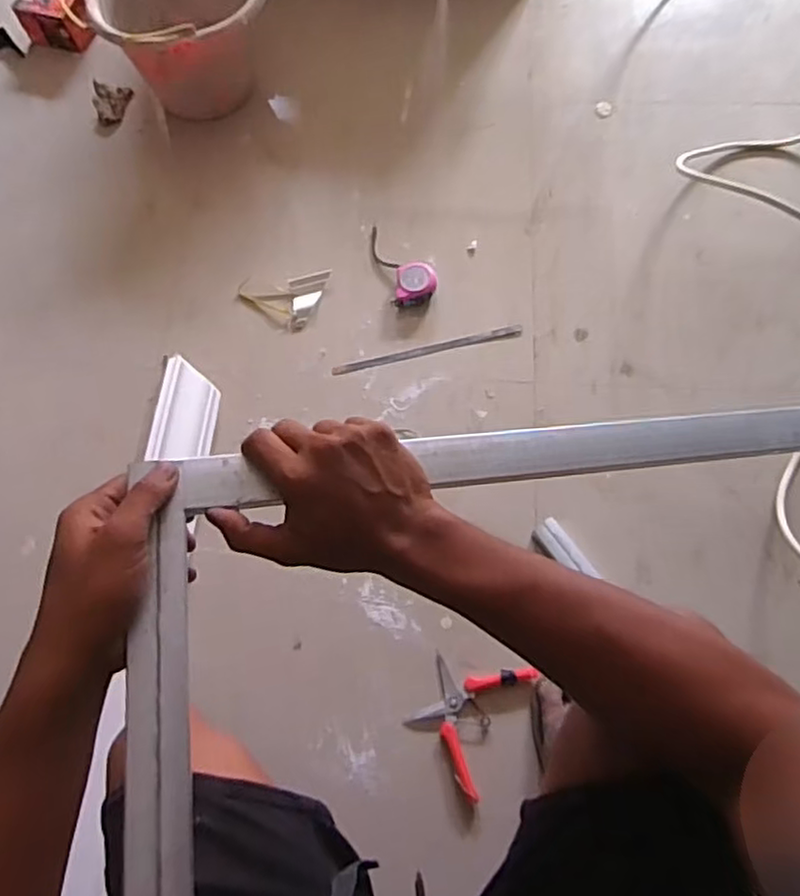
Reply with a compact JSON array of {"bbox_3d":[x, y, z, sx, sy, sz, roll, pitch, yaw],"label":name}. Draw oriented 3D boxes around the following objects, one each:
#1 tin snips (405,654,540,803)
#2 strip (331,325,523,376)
[{"bbox_3d":[0.083,0.334,0.844,0.115,0.016,0.164,26,71,13],"label":"tin snips"},{"bbox_3d":[0.044,-0.154,1.043,0.300,0.007,0.019,-13,68,-2],"label":"strip"}]

